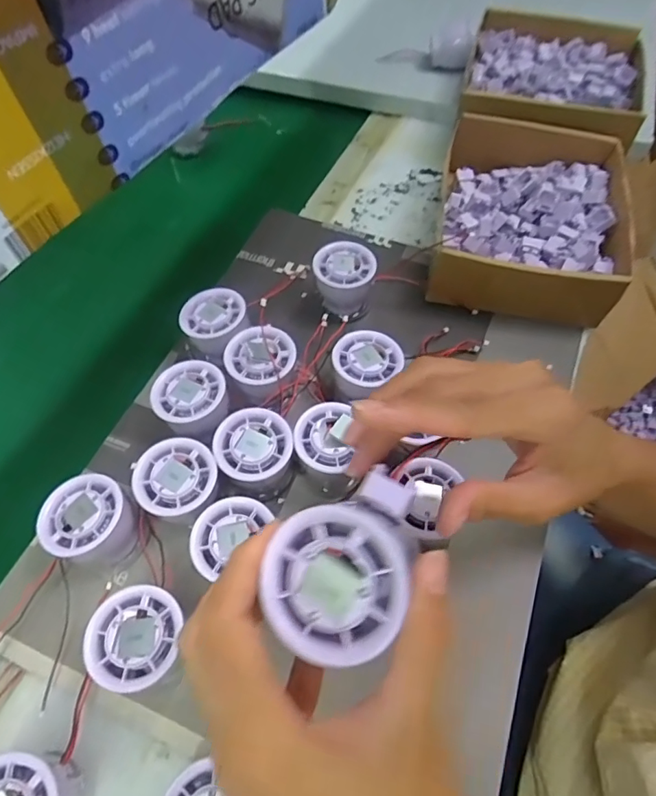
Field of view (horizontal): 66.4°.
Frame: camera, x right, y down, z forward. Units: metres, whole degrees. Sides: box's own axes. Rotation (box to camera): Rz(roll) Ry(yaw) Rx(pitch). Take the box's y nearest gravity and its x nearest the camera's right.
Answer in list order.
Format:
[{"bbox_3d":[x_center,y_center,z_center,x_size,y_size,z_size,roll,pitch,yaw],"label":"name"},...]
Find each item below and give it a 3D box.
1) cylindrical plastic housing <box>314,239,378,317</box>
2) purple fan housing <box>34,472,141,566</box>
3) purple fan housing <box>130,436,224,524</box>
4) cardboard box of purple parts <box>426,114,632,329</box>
[{"bbox_3d":[0.016,-0.110,0.488,0.056,0.064,0.051,0,58,0],"label":"cylindrical plastic housing"},{"bbox_3d":[-0.168,0.092,0.363,0.056,0.054,0.056,0,58,0],"label":"purple fan housing"},{"bbox_3d":[-0.109,0.065,0.373,0.059,0.044,0.057,0,58,0],"label":"purple fan housing"},{"bbox_3d":[0.207,-0.196,0.517,0.181,0.088,0.227,8,58,5],"label":"cardboard box of purple parts"}]

